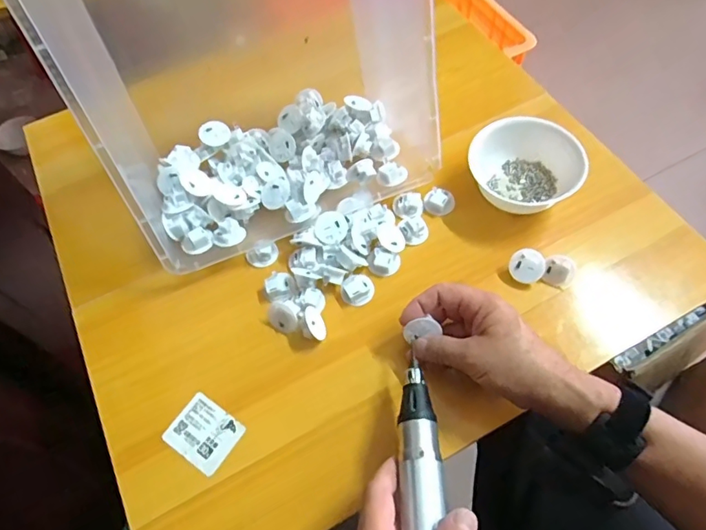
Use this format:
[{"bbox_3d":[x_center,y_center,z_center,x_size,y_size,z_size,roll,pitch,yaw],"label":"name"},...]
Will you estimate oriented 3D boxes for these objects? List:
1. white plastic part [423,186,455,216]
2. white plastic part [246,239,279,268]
[{"bbox_3d":[0.095,-0.069,0.546,0.032,0.016,0.026,15,62,10],"label":"white plastic part"},{"bbox_3d":[-0.095,-0.012,0.529,0.027,0.017,0.029,-1,60,2],"label":"white plastic part"}]

